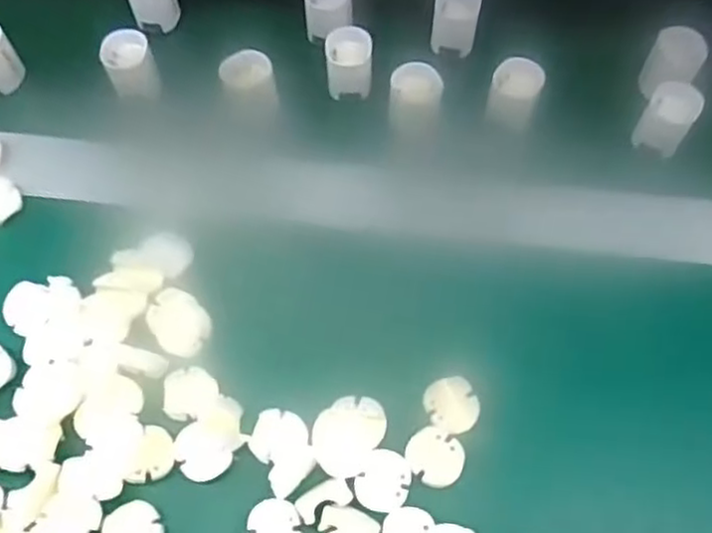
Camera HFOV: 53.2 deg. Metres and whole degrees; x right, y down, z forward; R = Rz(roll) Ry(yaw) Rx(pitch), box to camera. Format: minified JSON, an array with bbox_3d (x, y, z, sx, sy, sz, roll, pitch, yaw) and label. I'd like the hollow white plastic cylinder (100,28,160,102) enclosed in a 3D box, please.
[{"bbox_3d":[-0.139,-0.124,0.439,0.028,0.037,0.025,-6,66,-3],"label":"hollow white plastic cylinder"}]

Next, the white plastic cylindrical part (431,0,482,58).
[{"bbox_3d":[0.063,-0.157,0.451,0.028,0.031,0.028,0,66,0],"label":"white plastic cylindrical part"}]

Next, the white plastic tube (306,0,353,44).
[{"bbox_3d":[-0.017,-0.167,0.457,0.030,0.028,0.032,0,66,0],"label":"white plastic tube"}]

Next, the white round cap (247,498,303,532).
[{"bbox_3d":[-0.037,0.121,0.328,0.024,0.005,0.025,0,66,0],"label":"white round cap"}]

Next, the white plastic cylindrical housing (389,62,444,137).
[{"bbox_3d":[0.036,-0.100,0.425,0.030,0.032,0.028,0,66,0],"label":"white plastic cylindrical housing"}]

